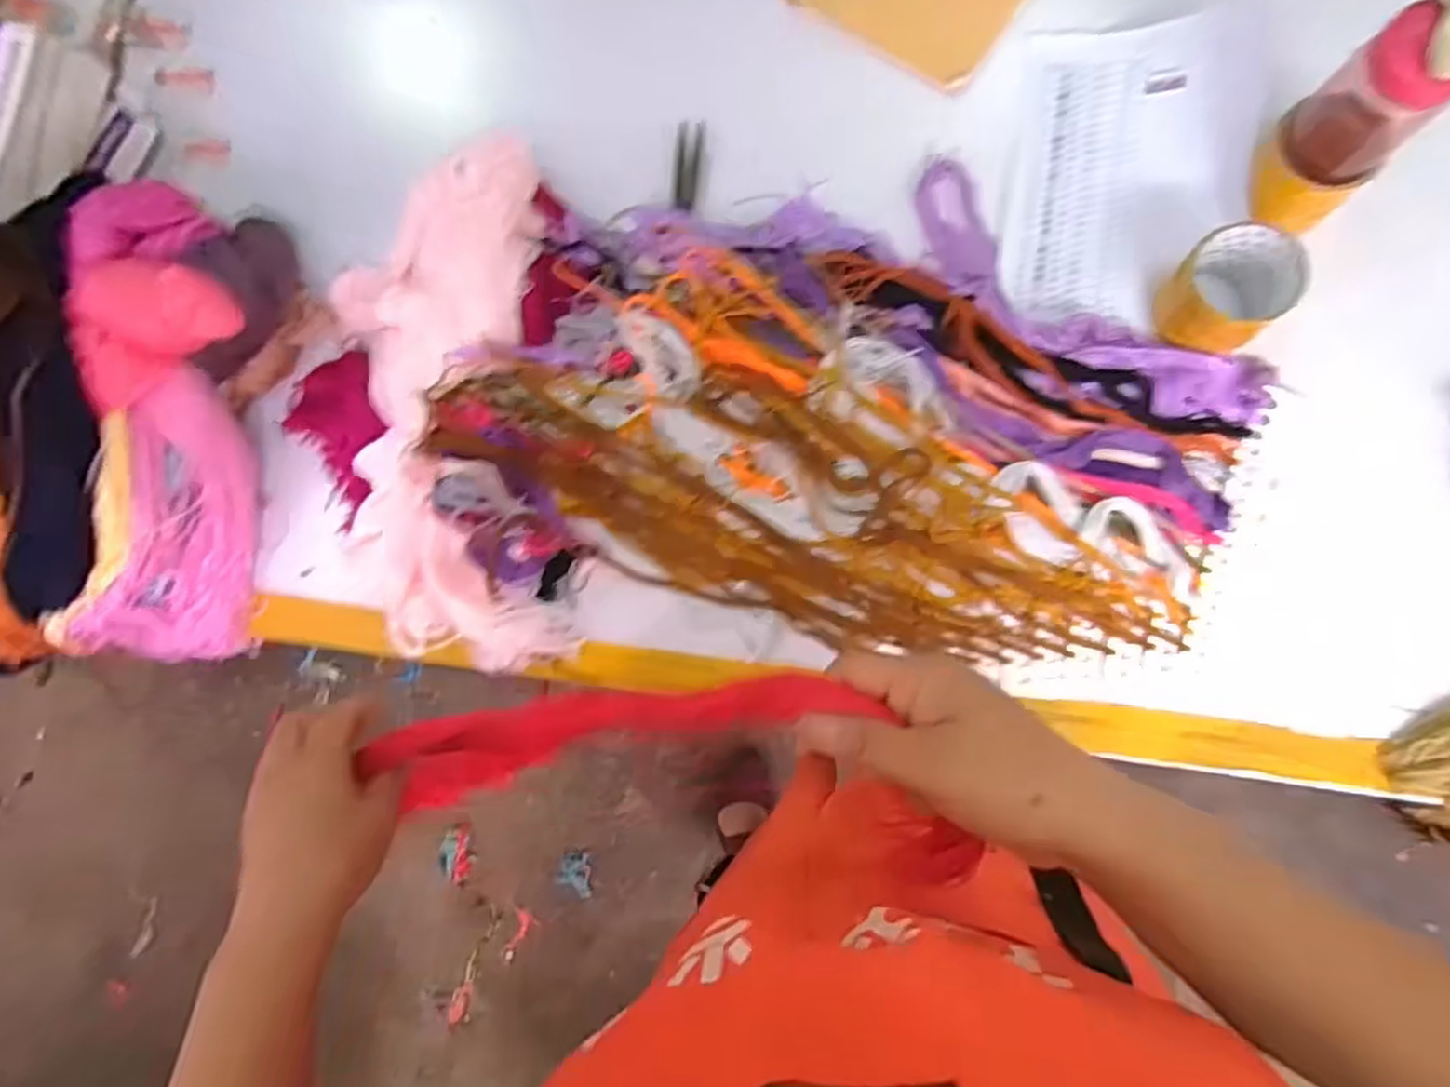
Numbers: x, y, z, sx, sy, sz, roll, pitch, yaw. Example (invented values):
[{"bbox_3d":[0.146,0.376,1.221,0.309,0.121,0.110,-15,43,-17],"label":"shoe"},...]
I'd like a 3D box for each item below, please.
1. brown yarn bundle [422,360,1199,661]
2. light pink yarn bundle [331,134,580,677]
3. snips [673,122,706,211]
[{"bbox_3d":[0.066,-0.034,0.625,0.647,0.064,0.200,18,87,9],"label":"brown yarn bundle"},{"bbox_3d":[-0.268,-0.137,0.687,0.219,0.068,0.503,-6,84,7],"label":"light pink yarn bundle"},{"bbox_3d":[-0.035,-0.368,0.719,0.025,0.013,0.089,3,85,8],"label":"snips"}]

